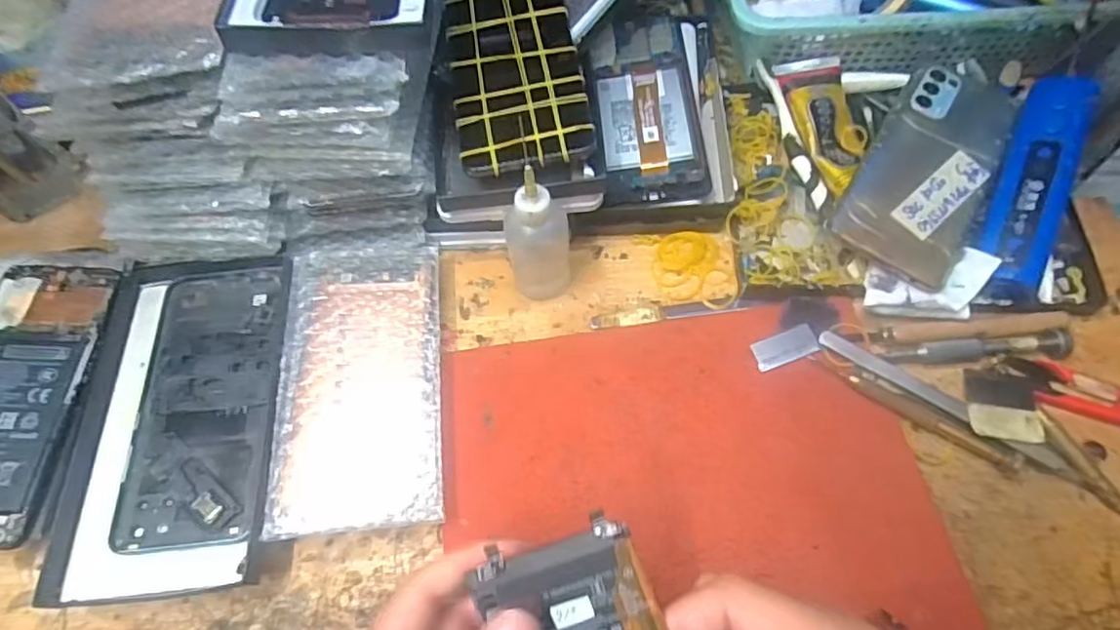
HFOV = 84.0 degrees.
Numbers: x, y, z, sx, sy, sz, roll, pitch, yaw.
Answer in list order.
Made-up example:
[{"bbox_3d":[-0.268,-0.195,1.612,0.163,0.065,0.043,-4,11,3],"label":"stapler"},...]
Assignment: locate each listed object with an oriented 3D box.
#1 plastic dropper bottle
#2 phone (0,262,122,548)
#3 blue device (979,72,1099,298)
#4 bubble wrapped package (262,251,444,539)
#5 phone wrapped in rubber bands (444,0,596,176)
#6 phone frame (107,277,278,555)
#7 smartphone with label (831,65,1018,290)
[{"bbox_3d":[-0.012,-0.047,0.349,0.035,0.120,0.034,-5,62,1],"label":"plastic dropper bottle"},{"bbox_3d":[-0.311,0.044,0.356,0.068,0.015,0.163,1,62,4],"label":"phone"},{"bbox_3d":[0.278,-0.076,0.364,0.037,0.026,0.139,19,83,9],"label":"blue device"},{"bbox_3d":[-0.113,0.033,0.354,0.090,0.022,0.170,-7,62,0],"label":"bubble wrapped package"},{"bbox_3d":[-0.028,-0.155,0.376,0.076,0.010,0.161,-9,68,-2],"label":"phone wrapped in rubber bands"},{"bbox_3d":[-0.202,0.048,0.358,0.073,0.006,0.162,-4,63,-3],"label":"phone frame"},{"bbox_3d":[0.231,-0.096,0.384,0.072,0.009,0.166,31,73,12],"label":"smartphone with label"}]

